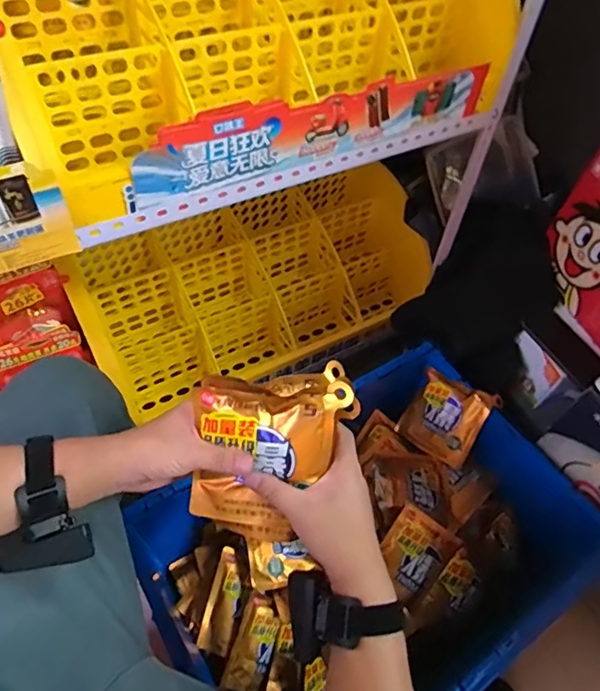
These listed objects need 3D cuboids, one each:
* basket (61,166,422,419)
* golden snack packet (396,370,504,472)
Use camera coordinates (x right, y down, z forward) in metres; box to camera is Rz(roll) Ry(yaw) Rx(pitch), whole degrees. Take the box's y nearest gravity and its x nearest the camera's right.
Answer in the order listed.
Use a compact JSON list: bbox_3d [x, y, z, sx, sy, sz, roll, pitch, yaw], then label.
[{"bbox_3d":[-0.062,-0.132,1.019,0.686,0.227,0.299,-23,60,-18],"label":"basket"},{"bbox_3d":[0.243,0.118,0.862,0.127,0.021,0.135,36,100,35],"label":"golden snack packet"}]

